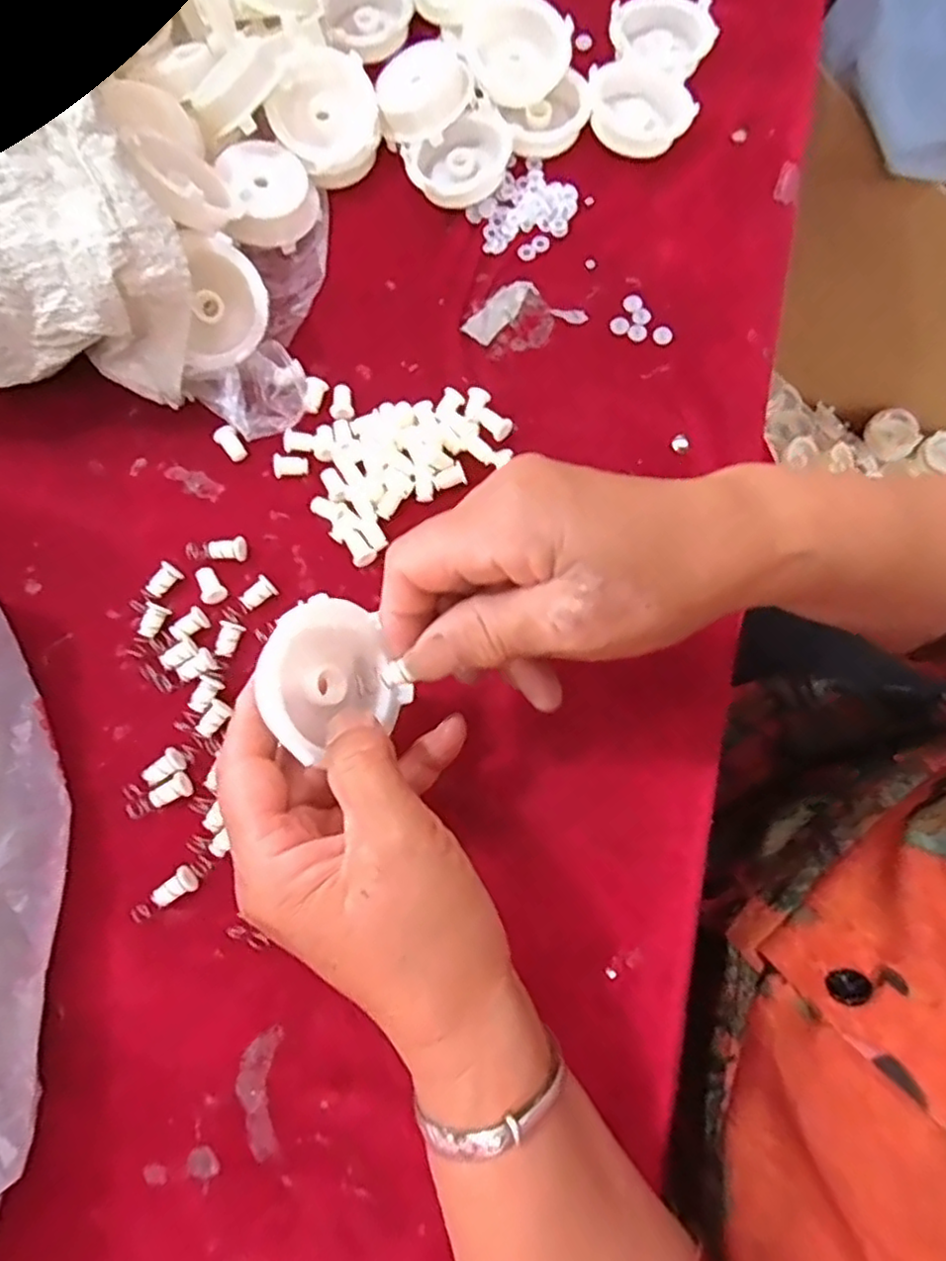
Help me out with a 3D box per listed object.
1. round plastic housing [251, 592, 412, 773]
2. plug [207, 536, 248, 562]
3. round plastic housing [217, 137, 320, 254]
[{"bbox_3d":[-0.049,0.015,0.231,0.055,0.012,0.053,20,61,-39],"label":"round plastic housing"},{"bbox_3d":[-0.120,-0.040,0.320,0.018,0.008,0.011,2,75,3],"label":"plug"},{"bbox_3d":[-0.109,-0.236,0.355,0.051,0.020,0.051,2,80,-12],"label":"round plastic housing"}]

